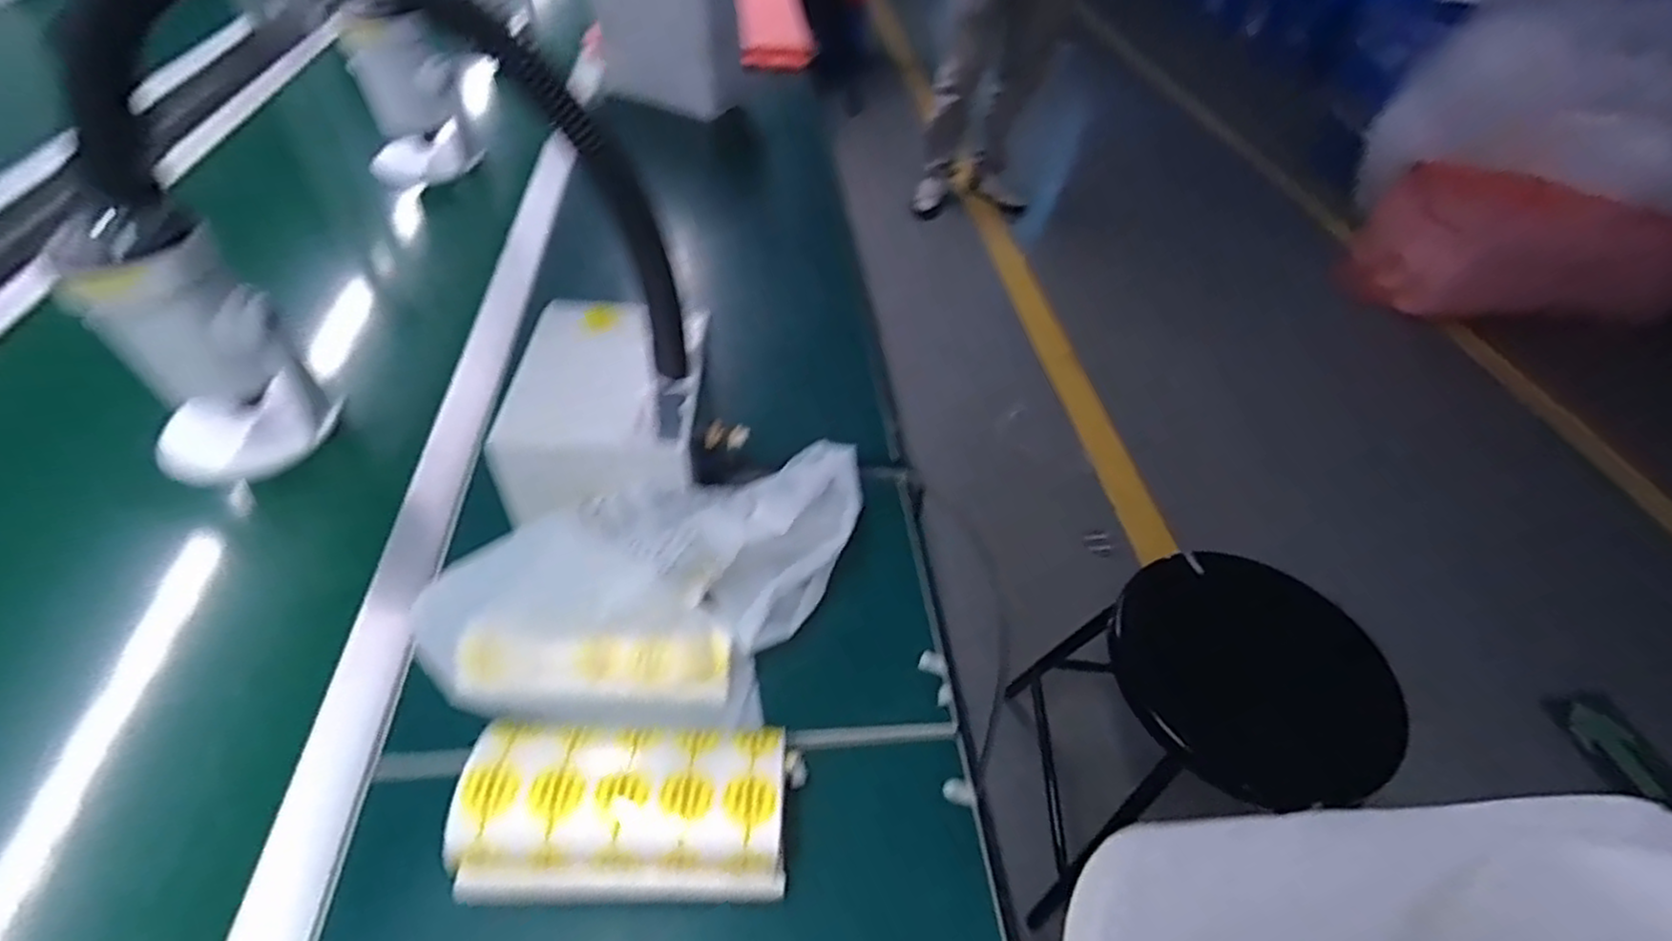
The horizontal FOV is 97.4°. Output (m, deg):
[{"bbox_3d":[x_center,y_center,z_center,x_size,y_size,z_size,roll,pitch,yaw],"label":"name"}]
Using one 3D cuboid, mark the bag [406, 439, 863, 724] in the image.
[{"bbox_3d":[-0.110,0.074,0.466,0.293,0.081,0.142,-13,49,-20],"label":"bag"}]

